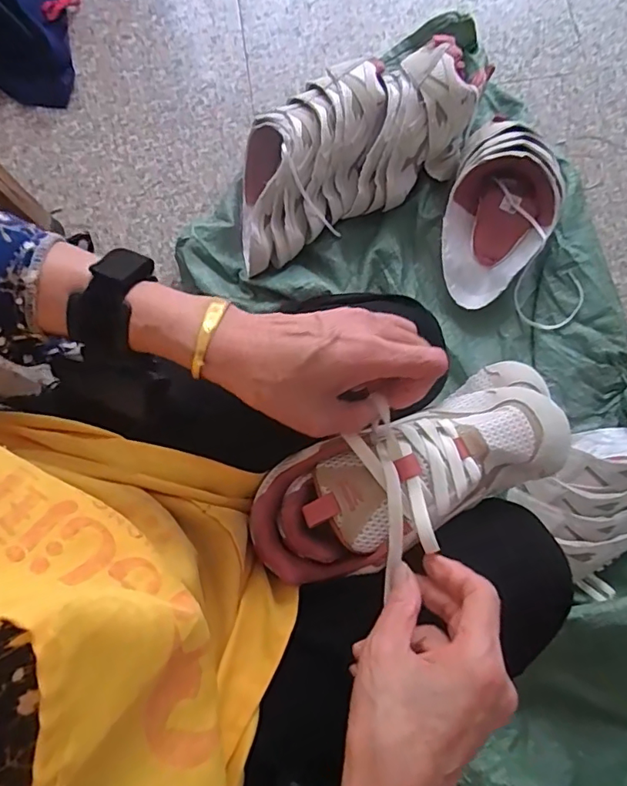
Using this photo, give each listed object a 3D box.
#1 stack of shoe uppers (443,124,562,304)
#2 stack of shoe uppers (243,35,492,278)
[{"bbox_3d":[0.286,-0.277,0.793,0.157,0.123,0.287,17,80,4],"label":"stack of shoe uppers"},{"bbox_3d":[0.050,-0.376,0.796,0.432,0.145,0.196,-31,80,-5],"label":"stack of shoe uppers"}]

